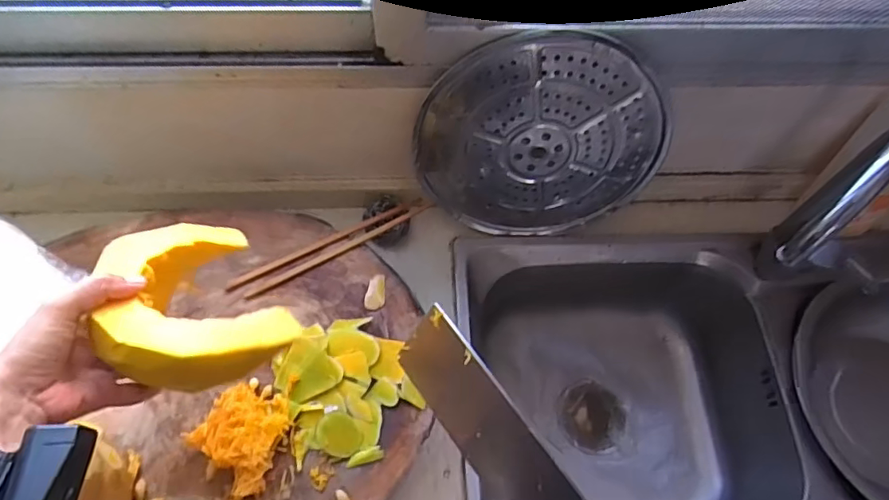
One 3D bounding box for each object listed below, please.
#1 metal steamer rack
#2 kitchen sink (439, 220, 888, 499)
[{"bbox_3d":[0.107,-0.119,0.631,0.277,0.271,0.014,19,46,-20],"label":"metal steamer rack"},{"bbox_3d":[0.406,0.200,0.760,0.777,0.253,0.410,-2,64,-3],"label":"kitchen sink"}]

